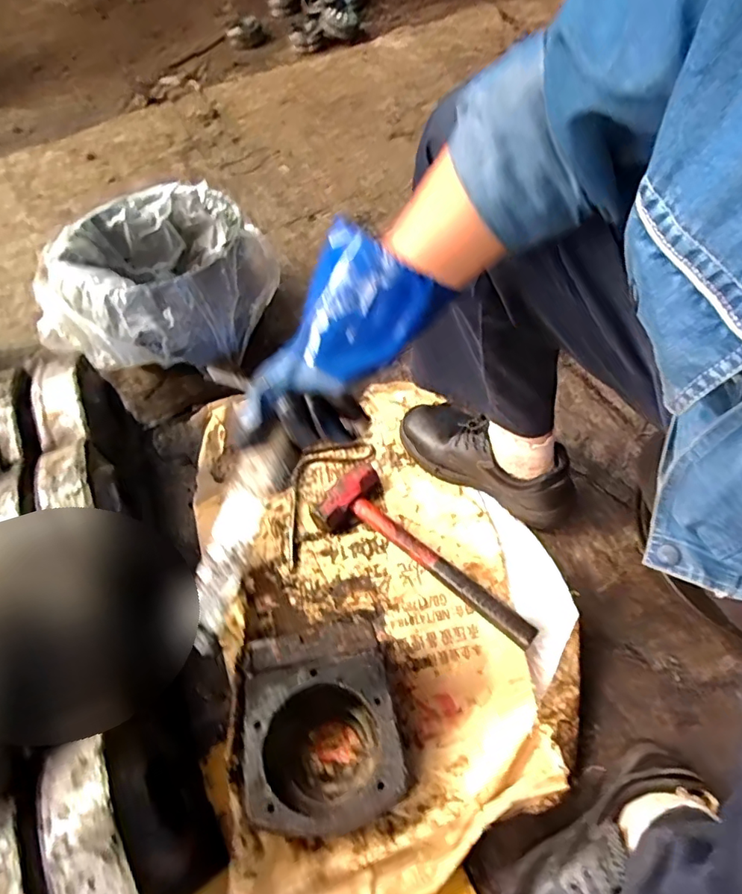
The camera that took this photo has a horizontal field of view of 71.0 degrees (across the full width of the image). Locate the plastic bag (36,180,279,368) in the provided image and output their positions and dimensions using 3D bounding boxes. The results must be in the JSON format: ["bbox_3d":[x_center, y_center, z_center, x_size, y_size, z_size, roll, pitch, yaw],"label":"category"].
[{"bbox_3d":[-0.357,-0.286,0.892,0.351,0.151,0.300,-16,58,-5],"label":"plastic bag"}]

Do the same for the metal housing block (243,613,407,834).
[{"bbox_3d":[-0.056,0.309,0.578,0.165,0.086,0.187,-12,58,-3],"label":"metal housing block"}]

